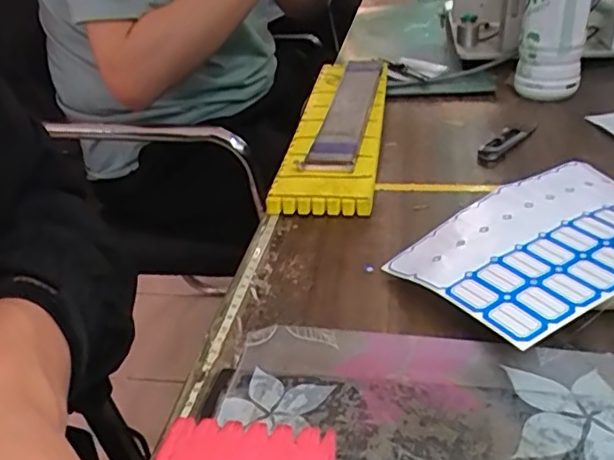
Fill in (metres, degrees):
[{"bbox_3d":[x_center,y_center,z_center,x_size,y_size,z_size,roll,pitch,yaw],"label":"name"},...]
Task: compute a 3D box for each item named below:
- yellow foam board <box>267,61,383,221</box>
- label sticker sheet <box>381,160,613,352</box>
[{"bbox_3d":[0.030,-0.104,0.586,0.081,0.020,0.314,2,34,9],"label":"yellow foam board"},{"bbox_3d":[0.152,0.011,0.374,0.179,0.030,0.116,-20,32,-24],"label":"label sticker sheet"}]

